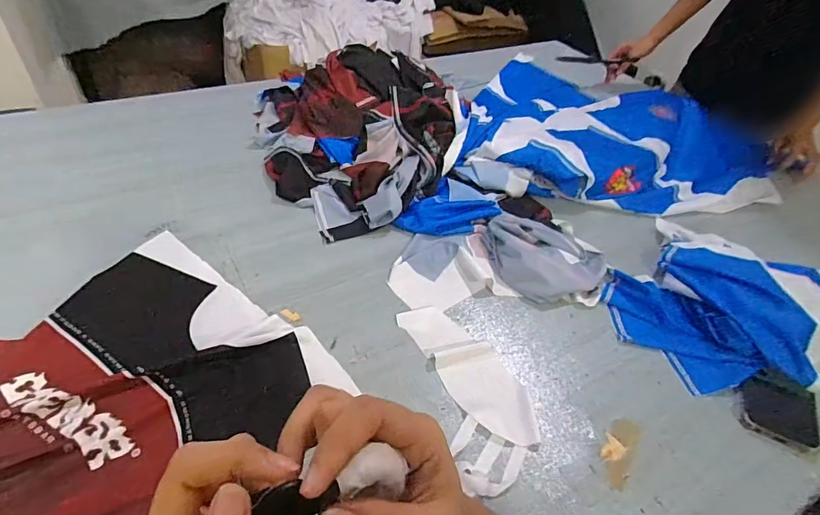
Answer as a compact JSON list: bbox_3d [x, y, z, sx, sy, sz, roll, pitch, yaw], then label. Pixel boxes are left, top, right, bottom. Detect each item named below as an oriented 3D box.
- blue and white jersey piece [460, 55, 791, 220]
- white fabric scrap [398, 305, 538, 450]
[{"bbox_3d":[0.461,-0.306,1.049,0.597,0.112,0.648,18,44,12],"label":"blue and white jersey piece"},{"bbox_3d":[0.076,0.136,0.570,0.082,0.009,0.220,-21,51,-27],"label":"white fabric scrap"}]

